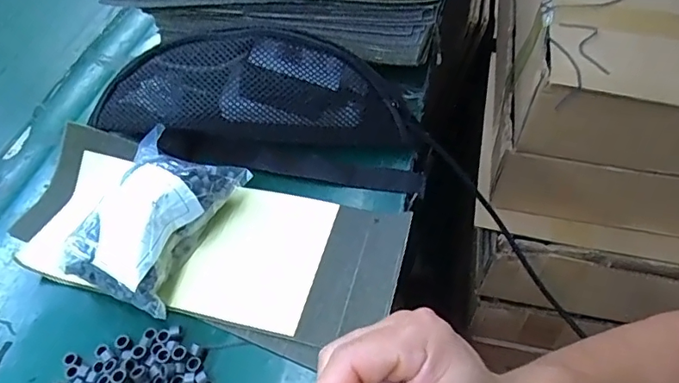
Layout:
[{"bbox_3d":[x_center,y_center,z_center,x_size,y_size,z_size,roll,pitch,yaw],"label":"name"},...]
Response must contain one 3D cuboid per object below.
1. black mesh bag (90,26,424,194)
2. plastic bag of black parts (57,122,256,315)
[{"bbox_3d":[-0.069,-0.078,0.454,0.281,0.107,0.085,6,52,10],"label":"black mesh bag"},{"bbox_3d":[-0.146,0.021,0.405,0.096,0.056,0.135,15,54,17],"label":"plastic bag of black parts"}]

